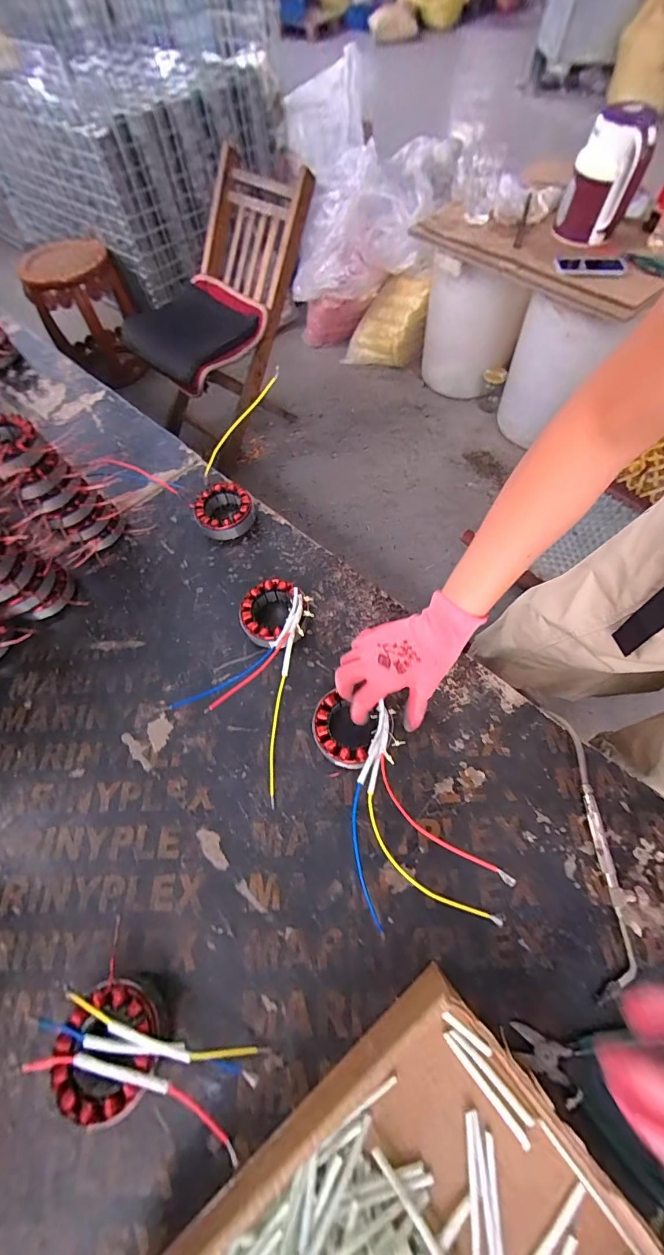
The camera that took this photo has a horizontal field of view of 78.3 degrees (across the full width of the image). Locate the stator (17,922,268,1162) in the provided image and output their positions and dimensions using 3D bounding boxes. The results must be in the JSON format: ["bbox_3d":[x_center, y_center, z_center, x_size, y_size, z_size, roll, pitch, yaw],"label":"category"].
[{"bbox_3d":[-0.155,0.362,0.345,0.179,0.042,0.096,18,66,12],"label":"stator"}]

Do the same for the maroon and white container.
[{"bbox_3d":[0.680,-1.121,1.026,0.164,0.213,0.120,18,66,12],"label":"maroon and white container"}]

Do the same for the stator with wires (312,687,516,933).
[{"bbox_3d":[0.060,0.169,0.417,0.120,0.059,0.222,-22,76,-8],"label":"stator with wires"}]

